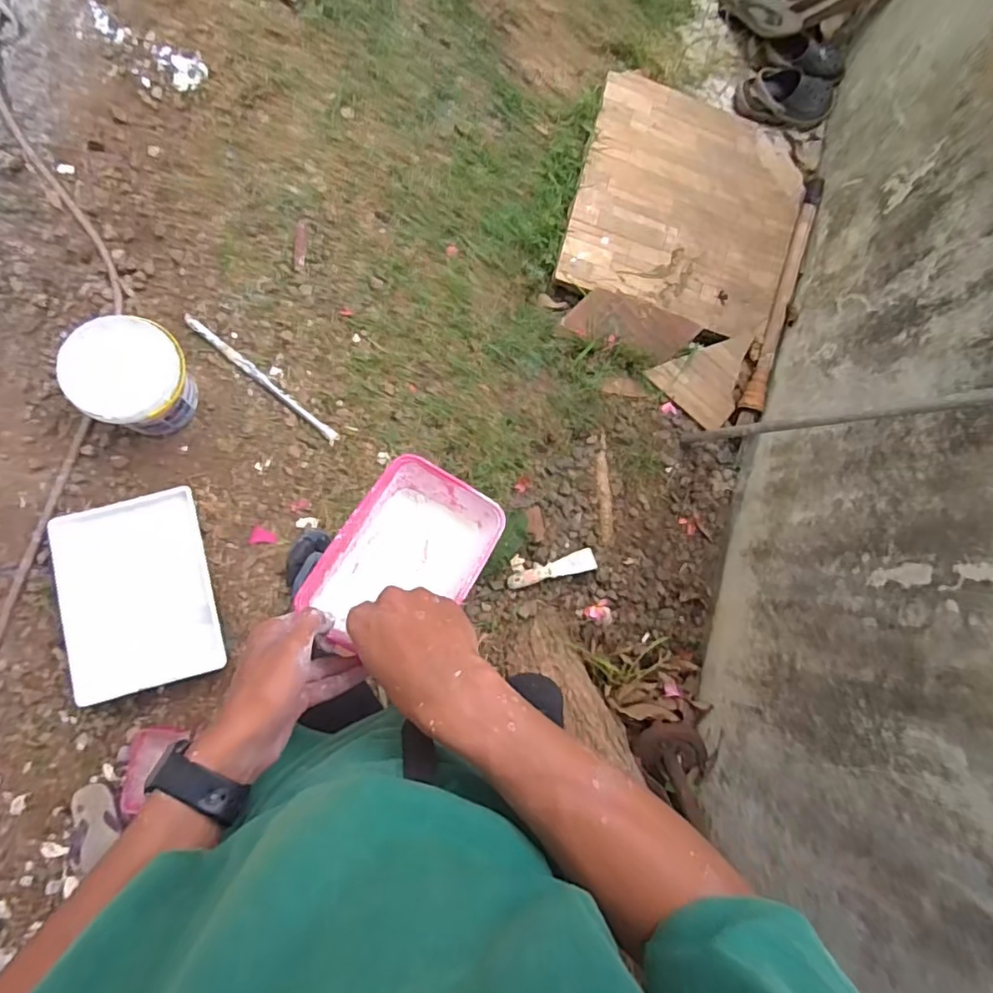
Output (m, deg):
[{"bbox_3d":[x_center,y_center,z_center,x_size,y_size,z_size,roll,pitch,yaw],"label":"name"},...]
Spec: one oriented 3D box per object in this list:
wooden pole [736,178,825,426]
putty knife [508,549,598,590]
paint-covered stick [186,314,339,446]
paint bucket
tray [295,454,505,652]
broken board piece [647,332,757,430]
[{"bbox_3d":[0.717,-0.496,1.454,0.045,0.040,0.669,19,83,-4],"label":"wooden pole"},{"bbox_3d":[0.129,0.166,1.339,0.210,0.022,0.049,-13,86,-7],"label":"putty knife"},{"bbox_3d":[-0.531,-0.264,1.330,0.430,0.015,0.025,40,82,-1],"label":"paint-covered stick"},{"bbox_3d":[-0.734,-0.239,1.211,0.198,0.205,0.202,1,84,-6],"label":"paint bucket"},{"bbox_3d":[-0.080,0.058,0.519,0.120,0.061,0.173,31,66,2],"label":"tray"},{"bbox_3d":[0.539,-0.319,1.466,0.214,0.022,0.242,41,82,-1],"label":"broken board piece"}]

